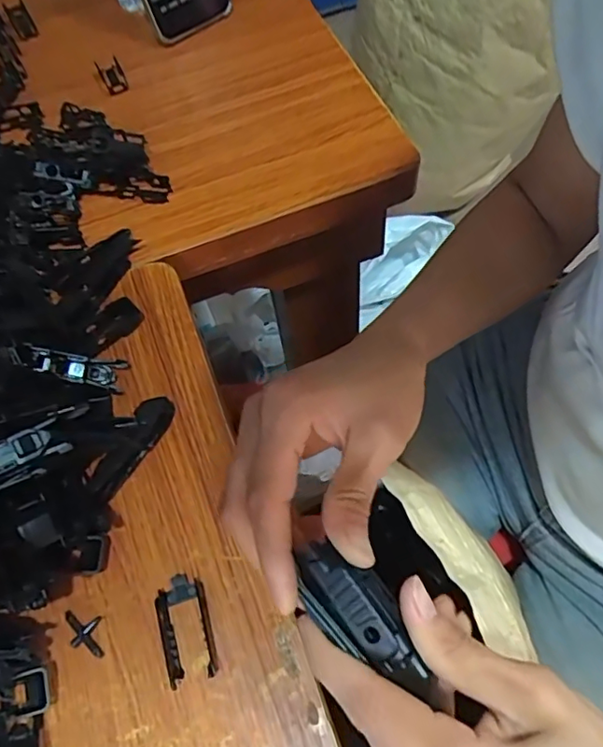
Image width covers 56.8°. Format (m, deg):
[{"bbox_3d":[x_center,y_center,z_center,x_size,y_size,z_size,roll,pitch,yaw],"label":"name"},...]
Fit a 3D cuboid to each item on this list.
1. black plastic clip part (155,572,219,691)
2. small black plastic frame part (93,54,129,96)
[{"bbox_3d":[-0.057,0.124,0.276,0.024,0.009,0.050,-14,58,-5],"label":"black plastic clip part"},{"bbox_3d":[-0.170,-0.269,0.503,0.020,0.008,0.054,-24,59,-10],"label":"small black plastic frame part"}]

